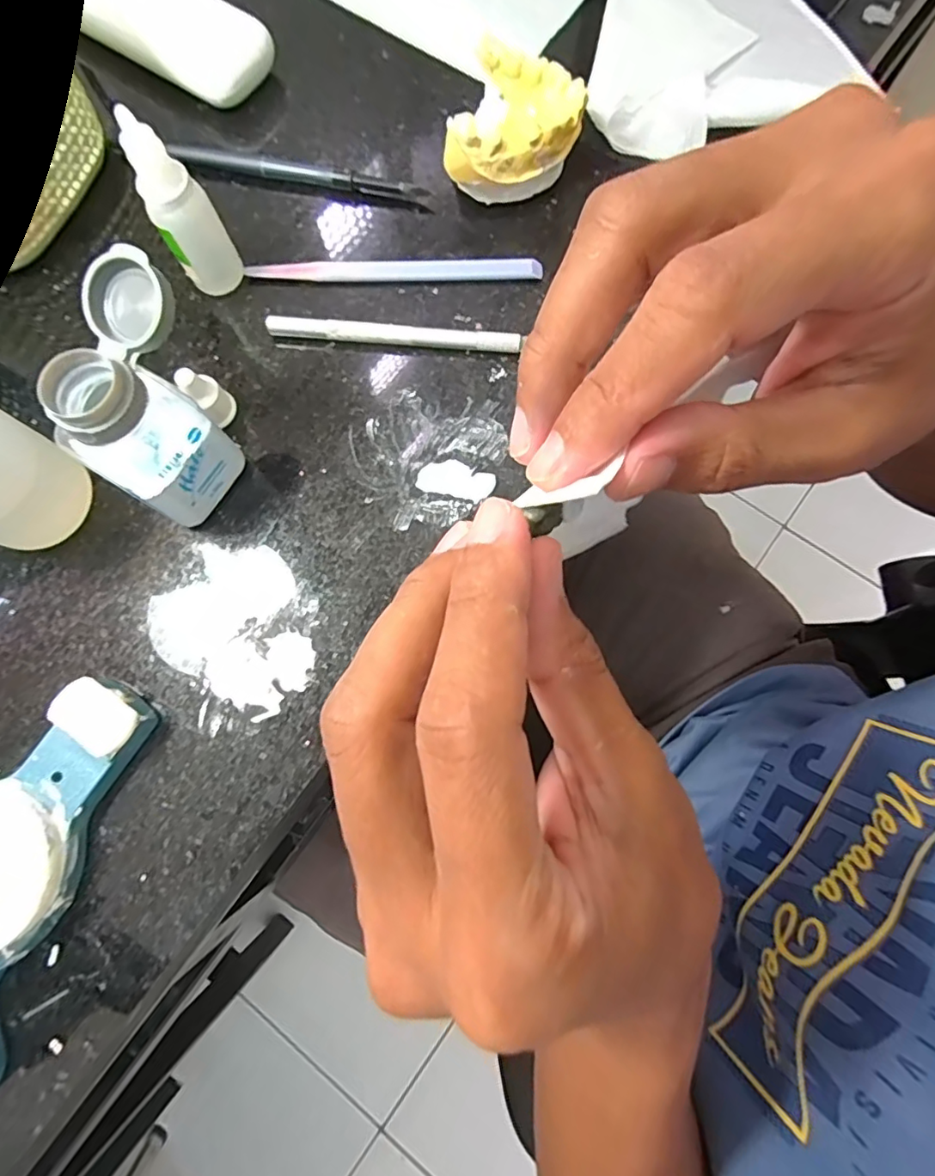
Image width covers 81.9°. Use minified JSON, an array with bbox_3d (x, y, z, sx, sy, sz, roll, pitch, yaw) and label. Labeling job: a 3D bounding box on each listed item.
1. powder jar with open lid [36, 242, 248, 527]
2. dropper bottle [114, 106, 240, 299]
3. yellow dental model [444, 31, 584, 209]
[{"bbox_3d":[-0.114,-0.066,0.202,0.034,0.076,0.064,19,79,5],"label":"powder jar with open lid"},{"bbox_3d":[-0.118,-0.156,0.226,0.023,0.068,0.017,-25,79,-4],"label":"dropper bottle"},{"bbox_3d":[0.024,-0.209,0.250,0.053,0.036,0.064,16,79,4],"label":"yellow dental model"}]

